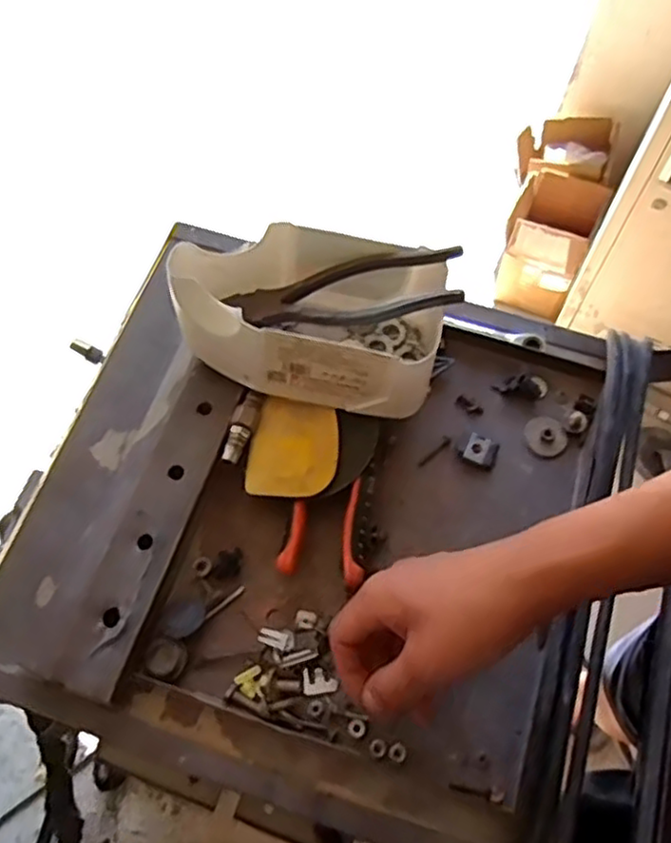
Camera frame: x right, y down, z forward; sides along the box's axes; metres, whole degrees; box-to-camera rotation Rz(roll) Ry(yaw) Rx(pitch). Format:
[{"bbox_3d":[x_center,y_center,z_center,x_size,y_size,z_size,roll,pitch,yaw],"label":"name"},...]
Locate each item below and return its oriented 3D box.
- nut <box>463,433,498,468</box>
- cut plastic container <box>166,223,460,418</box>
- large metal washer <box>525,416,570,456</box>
[{"bbox_3d":[0.105,0.020,0.499,0.021,0.005,0.022,22,68,10],"label":"nut"},{"bbox_3d":[-0.016,-0.069,0.464,0.163,0.080,0.091,11,66,6],"label":"cut plastic container"},{"bbox_3d":[0.155,0.010,0.508,0.031,0.005,0.030,29,69,13],"label":"large metal washer"}]

